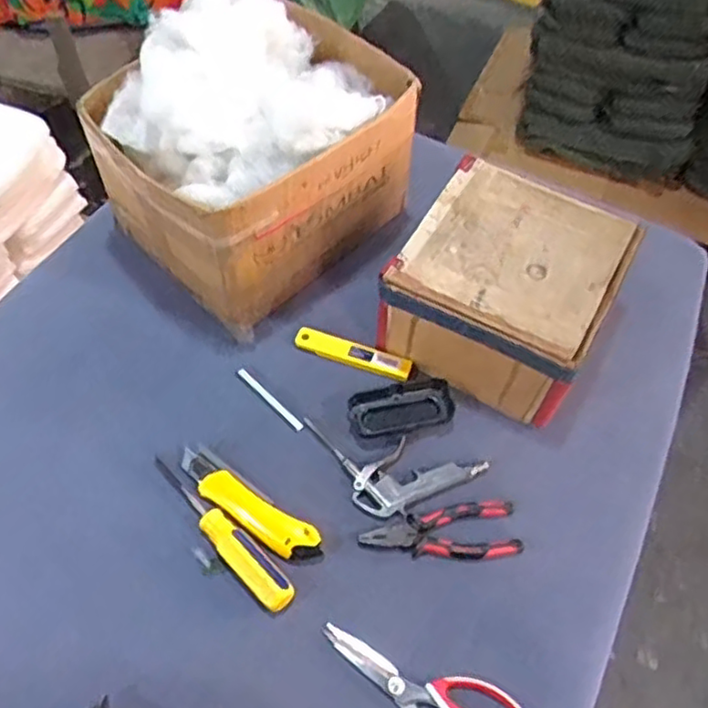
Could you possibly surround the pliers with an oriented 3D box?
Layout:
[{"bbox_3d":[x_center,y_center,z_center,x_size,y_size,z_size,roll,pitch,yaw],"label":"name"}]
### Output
[{"bbox_3d":[0.085,0.180,0.683,0.153,0.010,0.056,-7,56,-7],"label":"pliers"}]

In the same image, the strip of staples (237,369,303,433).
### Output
[{"bbox_3d":[-0.092,0.049,0.764,0.102,0.004,0.010,40,63,22],"label":"strip of staples"}]

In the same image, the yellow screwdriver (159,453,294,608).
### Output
[{"bbox_3d":[-0.130,0.167,0.669,0.030,0.023,0.198,-39,65,-25],"label":"yellow screwdriver"}]

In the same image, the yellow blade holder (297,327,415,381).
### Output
[{"bbox_3d":[-0.001,0.000,0.794,0.135,0.007,0.026,18,88,9],"label":"yellow blade holder"}]

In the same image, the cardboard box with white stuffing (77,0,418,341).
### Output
[{"bbox_3d":[-0.107,-0.238,0.796,0.311,0.227,0.234,-37,64,-24],"label":"cardboard box with white stuffing"}]

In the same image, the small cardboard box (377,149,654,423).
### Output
[{"bbox_3d":[0.166,-0.068,0.774,0.218,0.136,0.203,26,58,15],"label":"small cardboard box"}]

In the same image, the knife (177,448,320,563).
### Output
[{"bbox_3d":[-0.107,0.148,0.684,0.171,0.013,0.034,30,60,17],"label":"knife"}]

